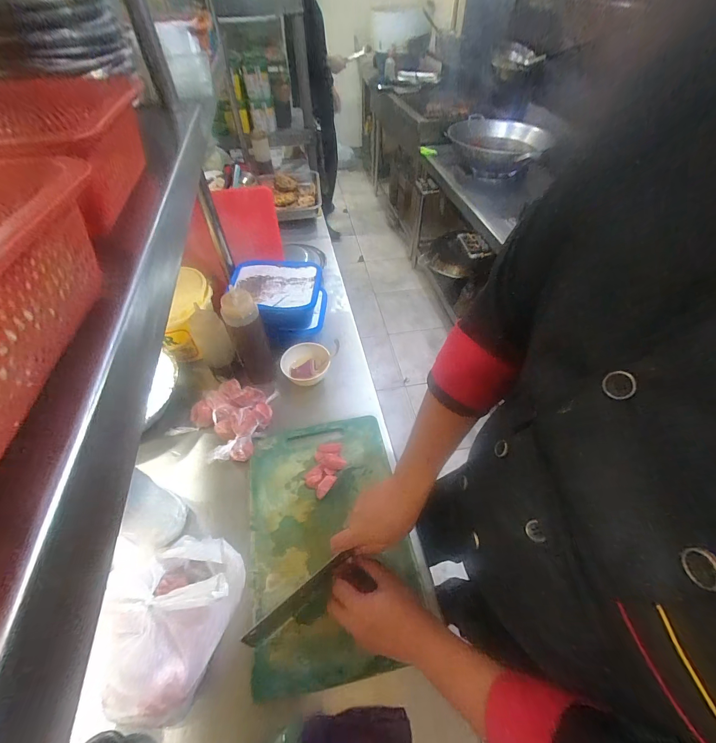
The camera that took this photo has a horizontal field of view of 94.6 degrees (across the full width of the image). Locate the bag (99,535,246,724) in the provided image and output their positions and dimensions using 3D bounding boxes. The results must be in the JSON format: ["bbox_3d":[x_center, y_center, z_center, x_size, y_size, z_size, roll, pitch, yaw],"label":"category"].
[{"bbox_3d":[-0.260,0.328,0.439,0.188,0.090,0.205,3,51,2],"label":"bag"}]

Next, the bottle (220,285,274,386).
[{"bbox_3d":[-0.222,-0.062,0.676,0.074,0.223,0.064,-9,52,-7],"label":"bottle"}]

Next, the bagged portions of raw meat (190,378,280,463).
[{"bbox_3d":[-0.261,0.091,0.668,0.152,0.045,0.184,13,52,10],"label":"bagged portions of raw meat"}]

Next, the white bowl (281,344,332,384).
[{"bbox_3d":[-0.116,-0.009,0.743,0.107,0.055,0.105,0,51,0],"label":"white bowl"}]

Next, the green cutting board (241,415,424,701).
[{"bbox_3d":[-0.051,0.258,0.553,0.252,0.024,0.380,-9,52,-7],"label":"green cutting board"}]

